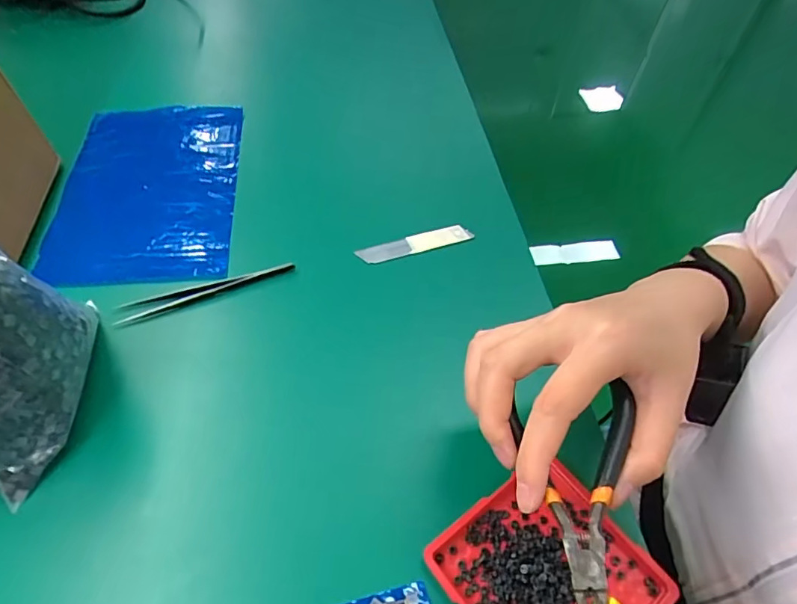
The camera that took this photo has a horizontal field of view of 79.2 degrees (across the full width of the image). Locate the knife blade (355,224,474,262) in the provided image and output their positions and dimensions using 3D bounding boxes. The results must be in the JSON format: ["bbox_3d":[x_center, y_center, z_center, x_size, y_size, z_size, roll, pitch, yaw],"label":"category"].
[{"bbox_3d":[0.015,-0.049,0.409,0.098,0.006,0.017,-16,72,-14],"label":"knife blade"}]

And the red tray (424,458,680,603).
[{"bbox_3d":[0.082,0.147,0.264,0.099,0.011,0.098,-30,61,-24],"label":"red tray"}]

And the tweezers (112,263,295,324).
[{"bbox_3d":[-0.144,-0.009,0.366,0.129,0.010,0.016,-14,56,-14],"label":"tweezers"}]

